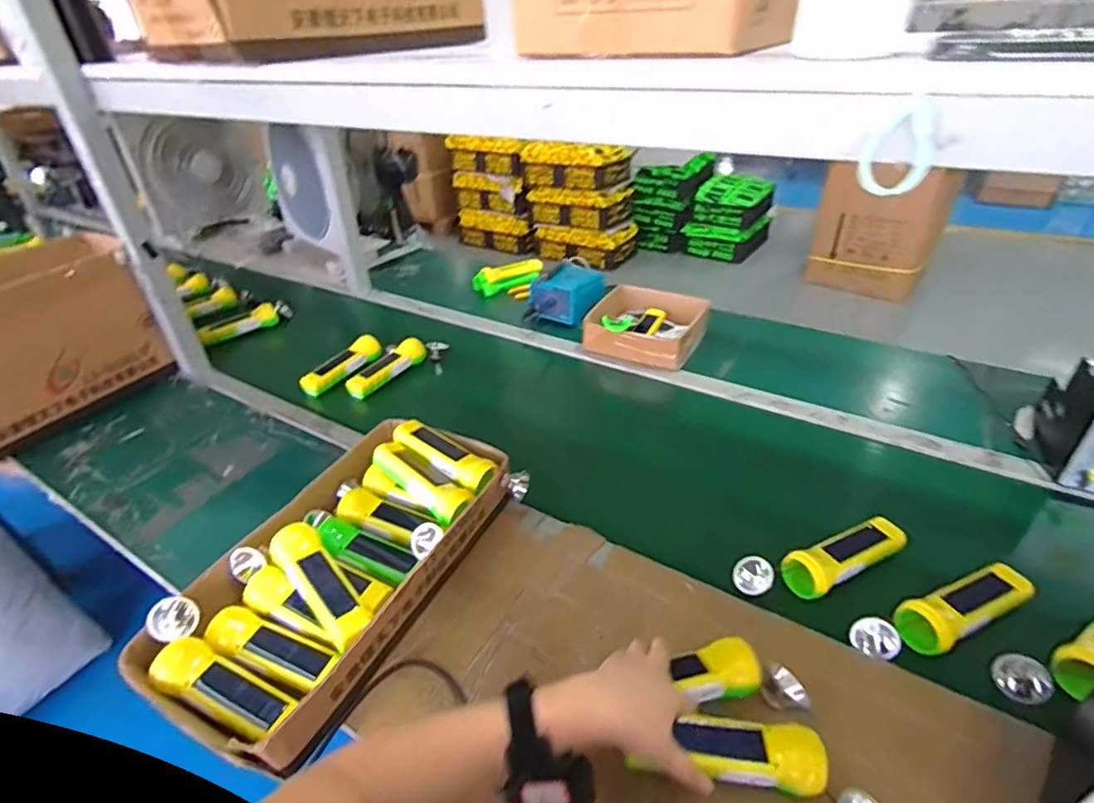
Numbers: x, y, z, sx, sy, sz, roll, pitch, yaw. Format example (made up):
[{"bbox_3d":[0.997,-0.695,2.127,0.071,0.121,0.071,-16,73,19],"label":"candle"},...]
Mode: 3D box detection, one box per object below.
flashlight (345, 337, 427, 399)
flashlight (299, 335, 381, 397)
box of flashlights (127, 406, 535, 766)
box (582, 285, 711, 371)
[{"bbox_3d":[-0.311,-0.068,1.077,0.052,0.044,0.171,23,43,33],"label":"flashlight"},{"bbox_3d":[-0.400,-0.074,1.123,0.059,0.043,0.191,16,39,25],"label":"flashlight"},{"bbox_3d":[-0.230,0.190,0.670,0.232,0.096,0.422,17,40,27],"label":"box of flashlights"},{"bbox_3d":[0.209,-0.160,1.157,0.213,0.069,0.222,13,38,23],"label":"box"}]

